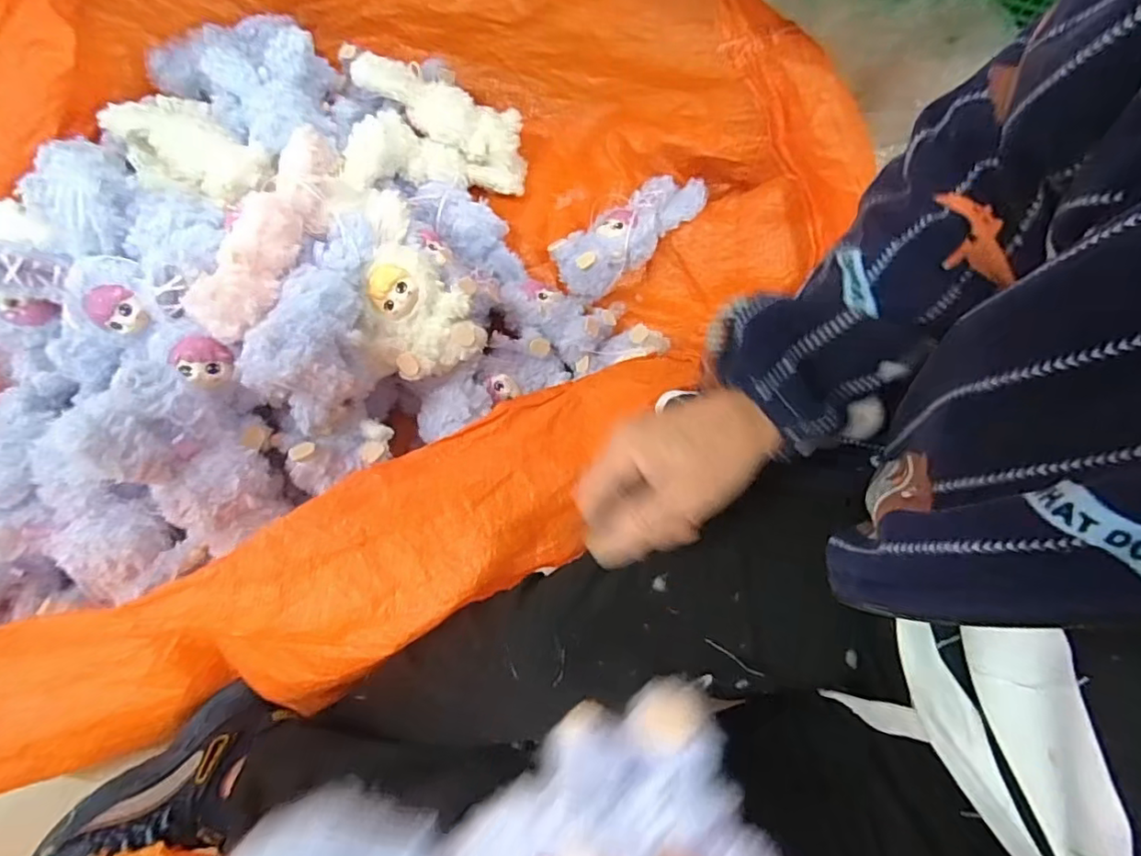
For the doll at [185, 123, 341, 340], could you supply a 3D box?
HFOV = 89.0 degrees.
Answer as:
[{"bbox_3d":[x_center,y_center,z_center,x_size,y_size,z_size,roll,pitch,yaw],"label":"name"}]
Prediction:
[{"bbox_3d":[-0.302,-0.200,0.577,0.057,0.070,0.226,15,74,2],"label":"doll"}]

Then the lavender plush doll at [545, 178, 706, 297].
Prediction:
[{"bbox_3d":[0.078,-0.272,0.789,0.216,0.060,0.096,-40,79,-12],"label":"lavender plush doll"}]

